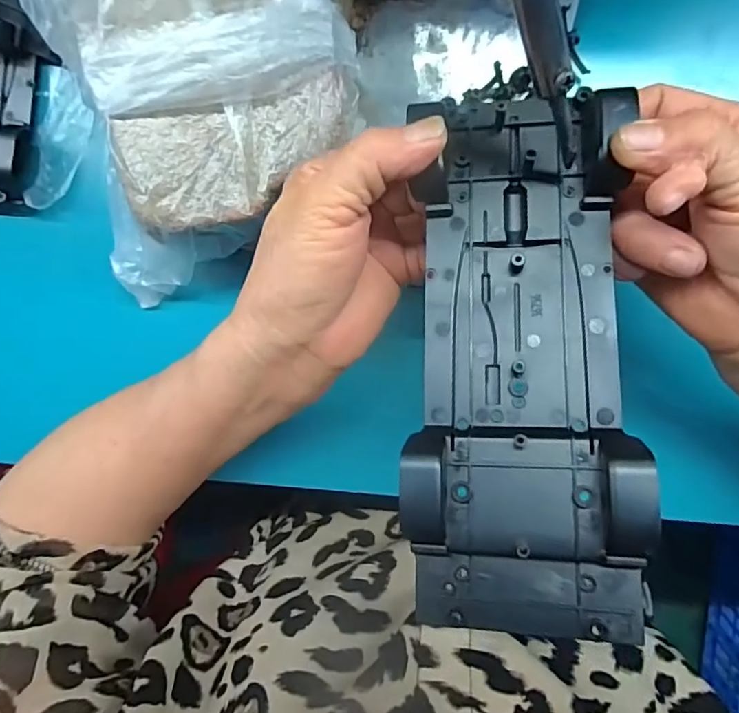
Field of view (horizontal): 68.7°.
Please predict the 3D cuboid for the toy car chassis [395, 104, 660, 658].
[{"bbox_3d":[0.053,-0.006,0.192,0.075,0.023,0.193,1,79,8],"label":"toy car chassis"}]

